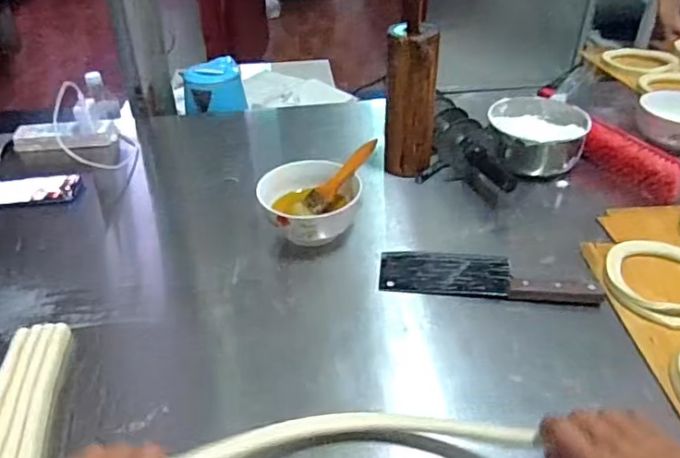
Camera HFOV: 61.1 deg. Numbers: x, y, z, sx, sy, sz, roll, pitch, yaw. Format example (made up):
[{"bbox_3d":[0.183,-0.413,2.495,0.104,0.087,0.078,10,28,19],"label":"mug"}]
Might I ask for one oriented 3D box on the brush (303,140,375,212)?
[{"bbox_3d":[0.004,-0.077,0.853,0.136,0.020,0.035,-46,48,-4],"label":"brush"}]

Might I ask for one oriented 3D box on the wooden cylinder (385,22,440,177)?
[{"bbox_3d":[0.114,-0.199,0.932,0.084,0.245,0.067,4,37,8],"label":"wooden cylinder"}]

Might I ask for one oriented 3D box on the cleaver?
[{"bbox_3d":[0.194,0.061,0.772,0.276,0.023,0.081,5,37,9],"label":"cleaver"}]

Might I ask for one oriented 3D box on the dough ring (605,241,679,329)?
[{"bbox_3d":[0.416,0.069,0.740,0.145,0.025,0.118,33,60,32],"label":"dough ring"}]

